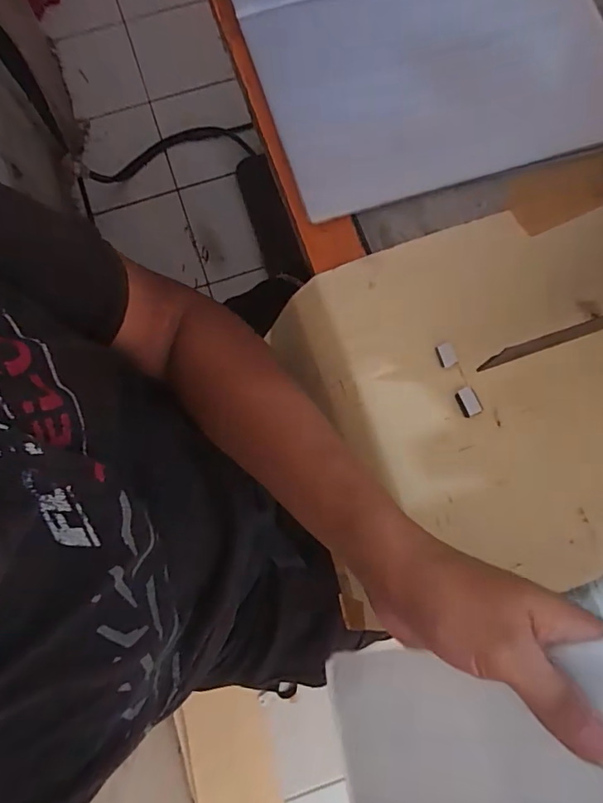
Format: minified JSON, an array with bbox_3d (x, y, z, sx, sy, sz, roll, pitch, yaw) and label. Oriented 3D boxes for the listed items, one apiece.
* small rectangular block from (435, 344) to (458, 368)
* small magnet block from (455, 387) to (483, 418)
[{"bbox_3d":[0.119,-0.038,0.399,0.013,0.004,0.018,-17,77,-5],"label":"small rectangular block"},{"bbox_3d":[0.135,0.001,0.390,0.015,0.007,0.022,-23,78,-6],"label":"small magnet block"}]

